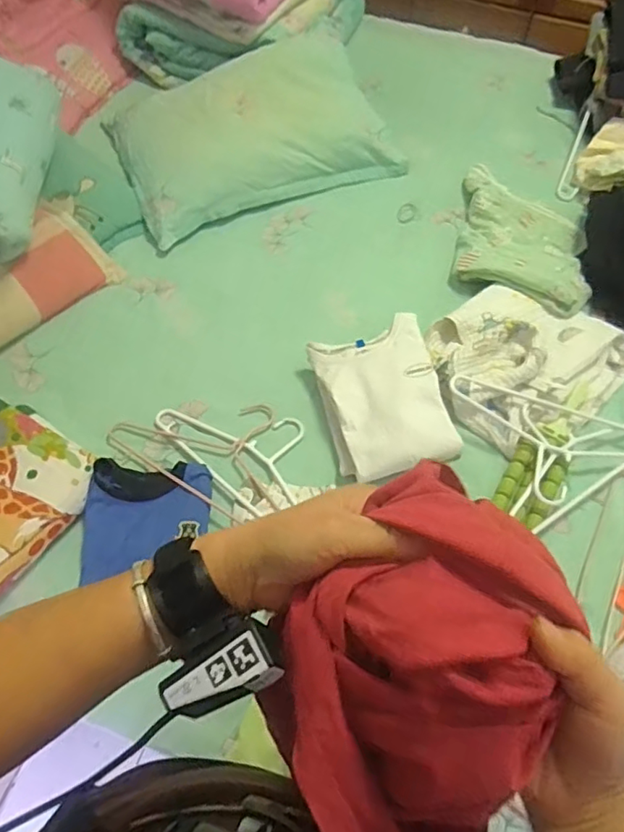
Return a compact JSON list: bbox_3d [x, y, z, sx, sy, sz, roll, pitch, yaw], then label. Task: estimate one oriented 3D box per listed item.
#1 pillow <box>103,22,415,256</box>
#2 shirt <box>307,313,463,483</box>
[{"bbox_3d":[-0.146,-0.654,1.300,0.580,0.153,0.430,-24,64,-15],"label":"pillow"},{"bbox_3d":[0.119,-0.031,0.982,0.197,0.049,0.273,-17,63,2],"label":"shirt"}]

